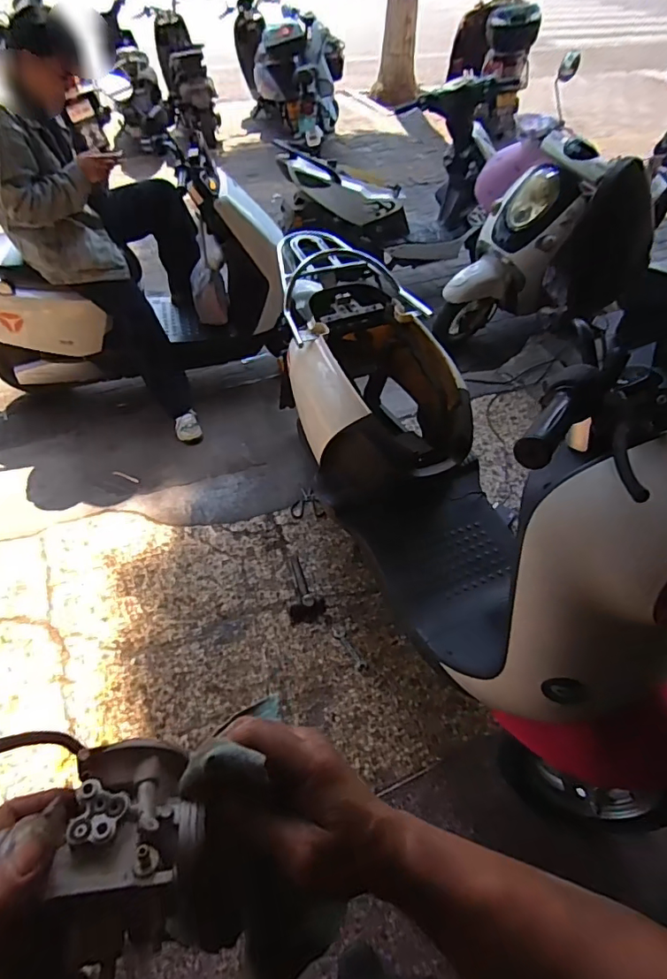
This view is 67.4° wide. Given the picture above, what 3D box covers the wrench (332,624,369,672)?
[{"bbox_3d":[0.047,0.466,1.472,0.040,0.007,0.158,-24,56,-19],"label":"wrench"}]

